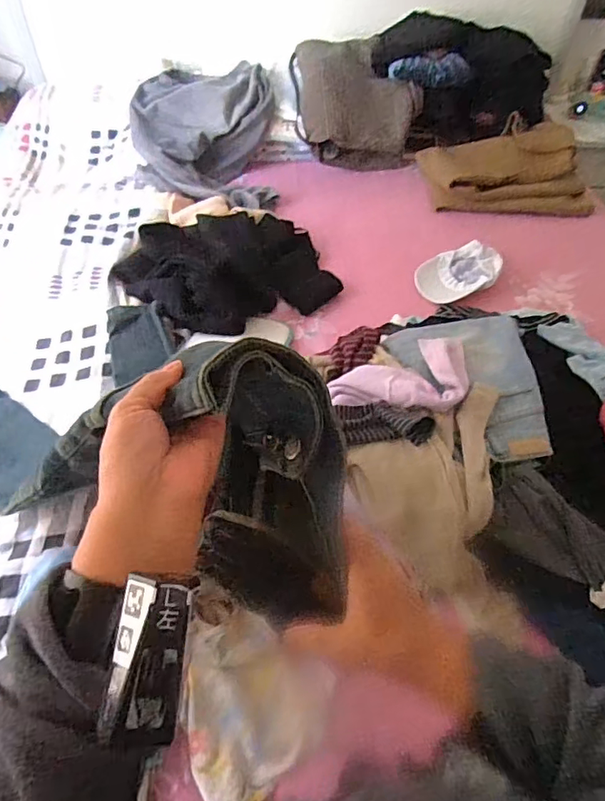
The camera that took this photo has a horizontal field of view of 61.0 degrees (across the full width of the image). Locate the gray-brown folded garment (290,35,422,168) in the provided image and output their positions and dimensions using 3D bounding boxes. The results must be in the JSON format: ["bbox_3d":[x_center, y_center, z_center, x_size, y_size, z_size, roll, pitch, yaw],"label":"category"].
[{"bbox_3d":[0.159,-0.914,1.582,0.406,0.361,0.110,6,12,-2],"label":"gray-brown folded garment"}]

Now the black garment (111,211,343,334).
[{"bbox_3d":[-0.160,-0.301,1.214,0.496,0.183,0.284,-22,56,-18],"label":"black garment"}]

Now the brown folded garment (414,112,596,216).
[{"bbox_3d":[0.595,-0.688,1.542,0.471,0.165,0.296,5,52,2],"label":"brown folded garment"}]

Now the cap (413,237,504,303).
[{"bbox_3d":[0.409,-0.327,1.342,0.231,0.078,0.162,-28,58,-22],"label":"cap"}]

